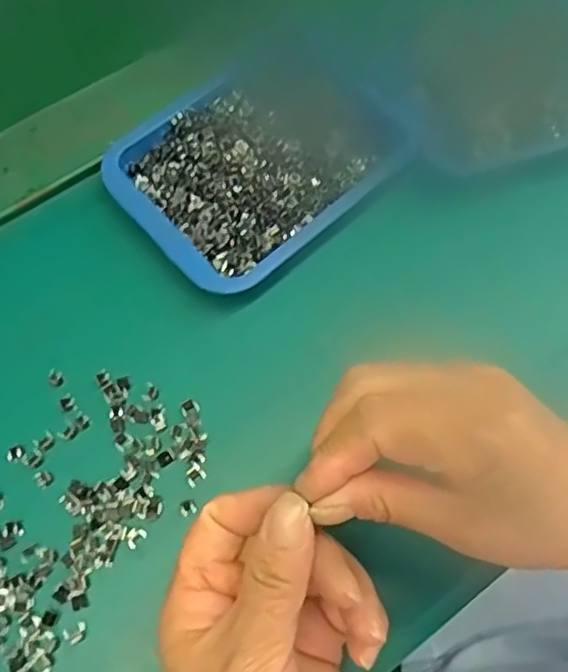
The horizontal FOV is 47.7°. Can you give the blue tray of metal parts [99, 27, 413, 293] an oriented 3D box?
[{"bbox_3d":[-0.012,-0.102,0.362,0.156,0.022,0.115,-41,74,-14],"label":"blue tray of metal parts"}]

